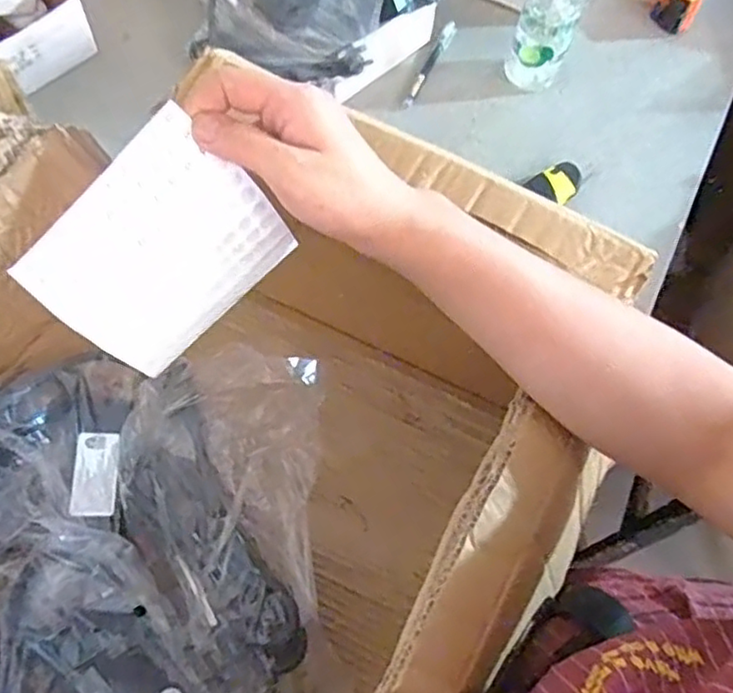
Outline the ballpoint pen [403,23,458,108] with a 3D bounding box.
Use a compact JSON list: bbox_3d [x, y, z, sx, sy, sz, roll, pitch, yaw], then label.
[{"bbox_3d":[0.073,-0.319,0.751,0.014,0.010,0.139,23,65,7],"label":"ballpoint pen"}]

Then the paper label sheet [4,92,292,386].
[{"bbox_3d":[-0.113,-0.051,0.382,0.122,0.111,0.024,-48,36,-5],"label":"paper label sheet"}]

